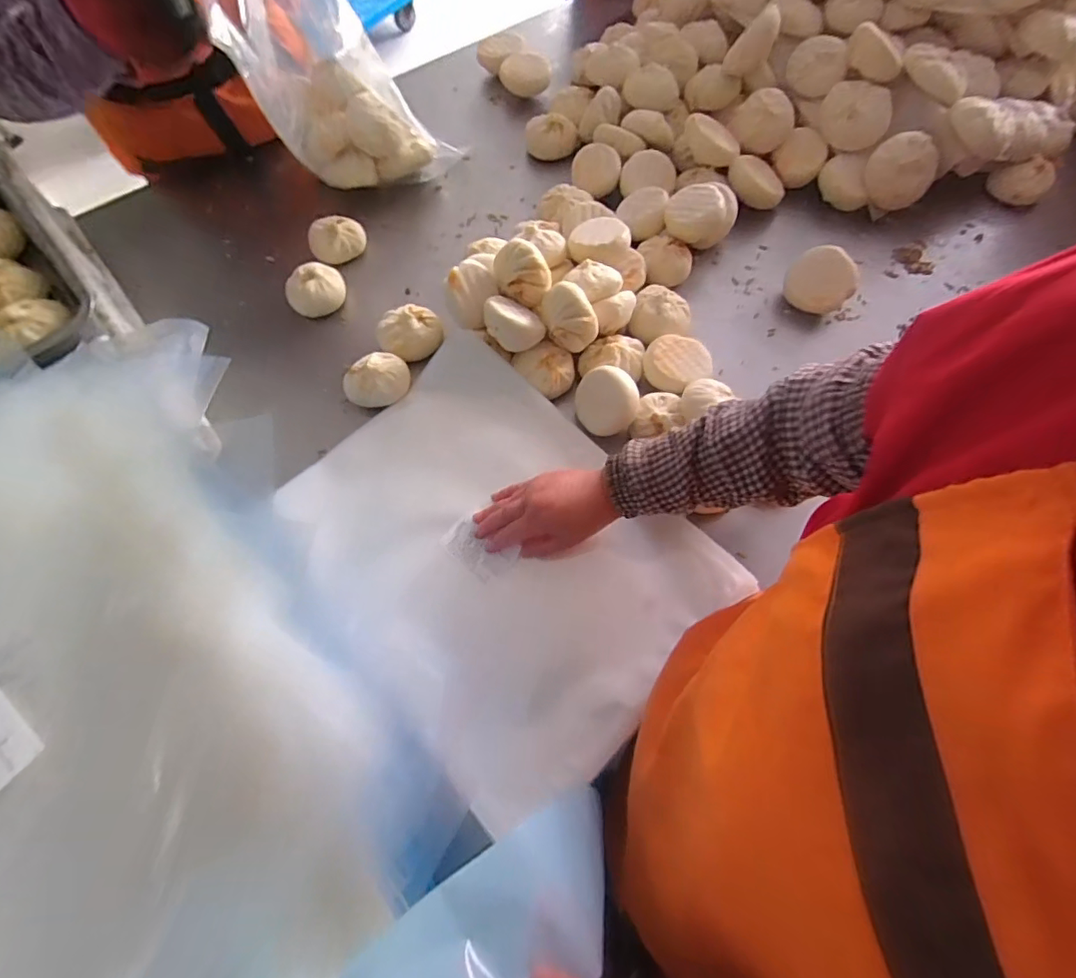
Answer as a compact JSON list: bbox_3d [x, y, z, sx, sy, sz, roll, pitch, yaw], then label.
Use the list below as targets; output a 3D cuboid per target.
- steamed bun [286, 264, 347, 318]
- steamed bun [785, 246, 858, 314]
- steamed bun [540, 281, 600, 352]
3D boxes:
[{"bbox_3d":[-0.301,-0.269,0.719,0.077,0.037,0.059,-29,68,-11],"label":"steamed bun"},{"bbox_3d":[0.363,-0.264,0.689,0.079,0.057,0.082,-1,66,2],"label":"steamed bun"},{"bbox_3d":[0.038,-0.202,0.623,0.065,0.061,0.051,0,66,2],"label":"steamed bun"}]

